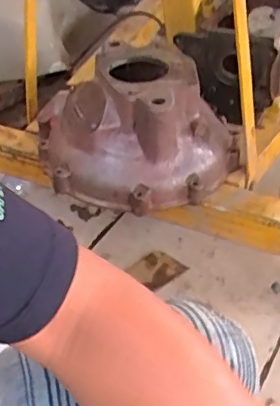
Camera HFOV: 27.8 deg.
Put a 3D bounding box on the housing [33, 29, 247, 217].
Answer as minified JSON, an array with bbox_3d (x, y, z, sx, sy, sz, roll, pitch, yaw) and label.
[{"bbox_3d":[0.006,-0.151,1.019,0.309,0.169,0.303,-1,40,1],"label":"housing"}]

